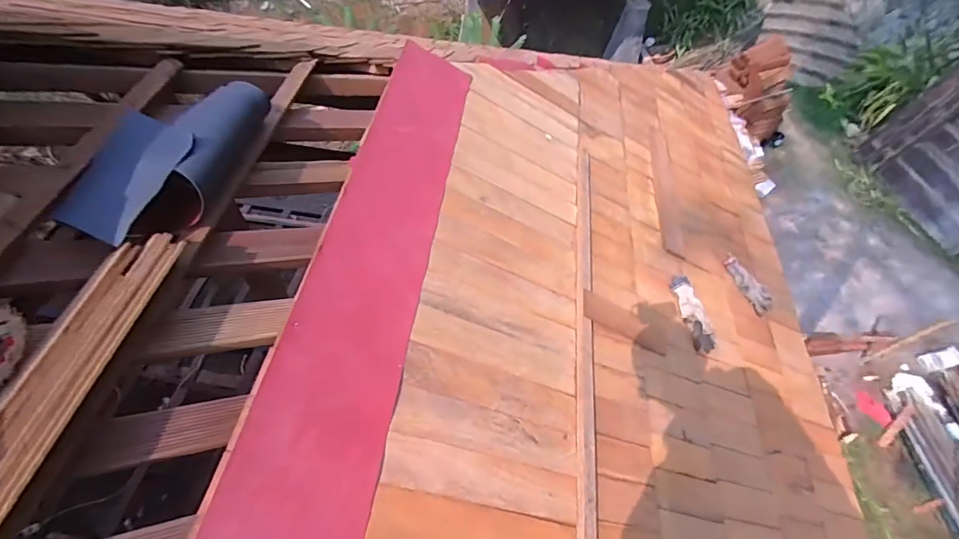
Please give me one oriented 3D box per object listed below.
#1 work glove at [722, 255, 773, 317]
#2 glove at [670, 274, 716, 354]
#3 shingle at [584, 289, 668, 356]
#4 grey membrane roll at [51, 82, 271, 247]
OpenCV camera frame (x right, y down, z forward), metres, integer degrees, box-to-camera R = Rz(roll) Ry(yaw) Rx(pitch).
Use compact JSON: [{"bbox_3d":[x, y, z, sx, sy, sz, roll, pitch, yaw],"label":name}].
[{"bbox_3d":[0.874,0.044,1.431,0.095,0.027,0.203,-30,79,-20],"label":"work glove"},{"bbox_3d":[0.590,0.121,1.216,0.065,0.026,0.215,-13,74,-11],"label":"glove"},{"bbox_3d":[0.374,0.130,1.106,0.275,0.018,0.094,25,55,-18],"label":"shingle"},{"bbox_3d":[-0.484,-0.189,0.720,0.150,0.117,0.376,4,57,0],"label":"grey membrane roll"}]

